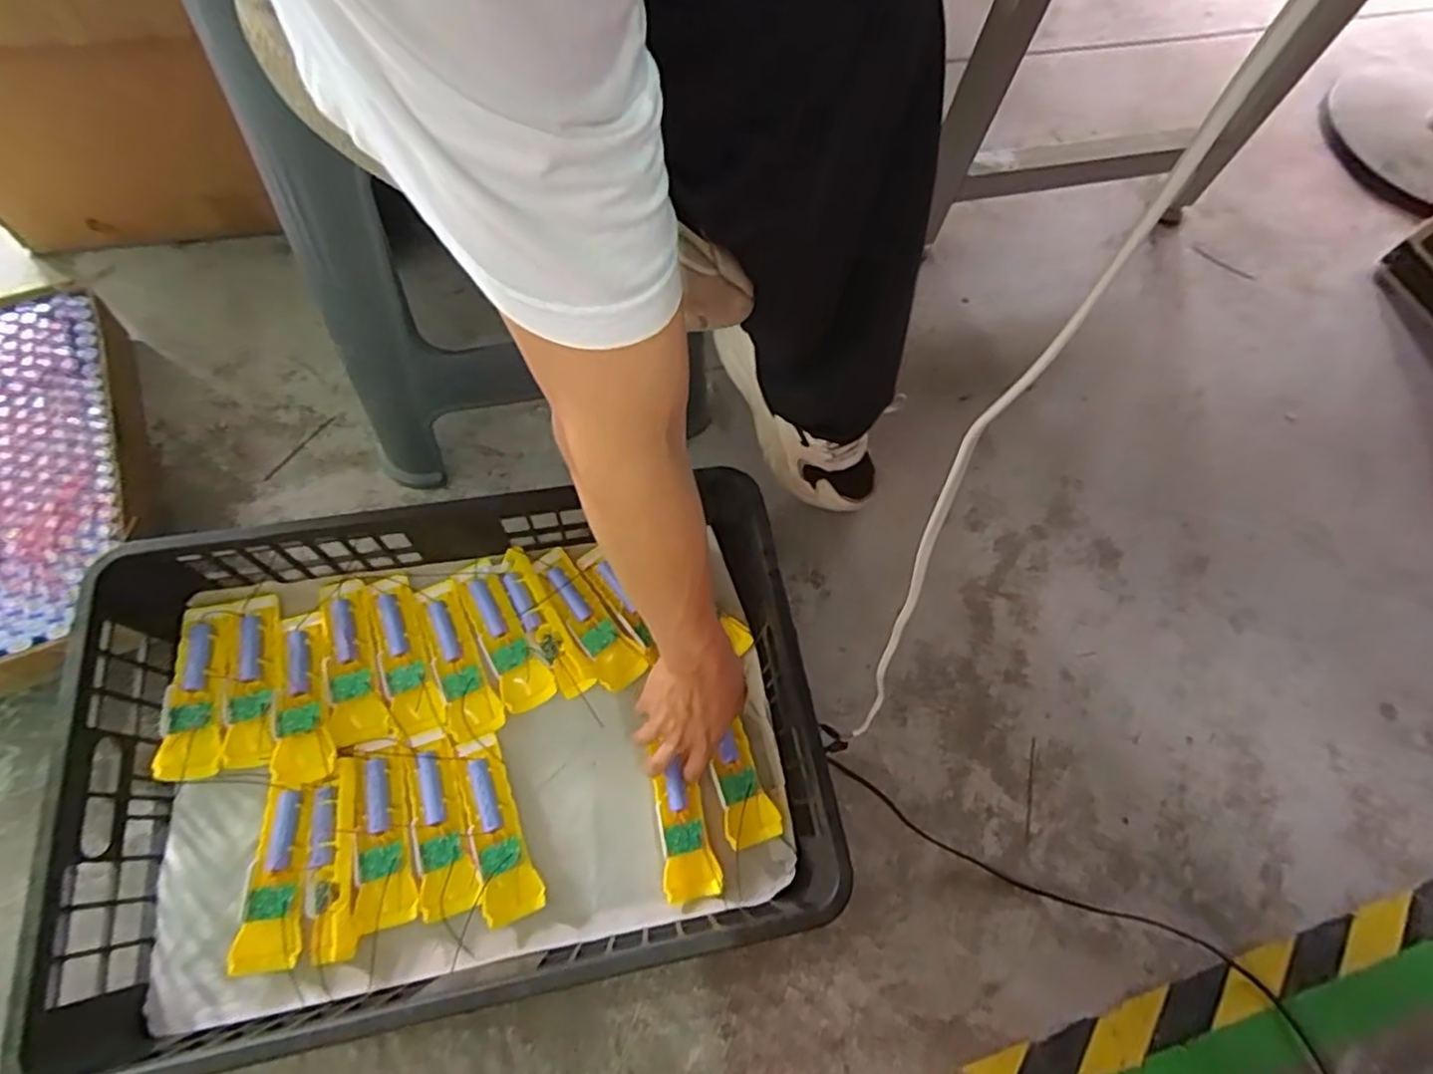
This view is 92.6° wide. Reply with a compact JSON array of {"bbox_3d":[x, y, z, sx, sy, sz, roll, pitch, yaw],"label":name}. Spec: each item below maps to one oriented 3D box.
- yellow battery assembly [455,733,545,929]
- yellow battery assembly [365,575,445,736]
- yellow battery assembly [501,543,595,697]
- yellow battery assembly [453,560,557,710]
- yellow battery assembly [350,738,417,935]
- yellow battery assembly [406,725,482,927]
[{"bbox_3d":[-0.198,0.260,0.620,0.050,0.028,0.160,-16,67,-14],"label":"yellow battery assembly"},{"bbox_3d":[-0.309,0.108,0.668,0.045,0.031,0.165,-18,68,-13],"label":"yellow battery assembly"},{"bbox_3d":[-0.177,0.083,0.696,0.041,0.035,0.164,-29,71,-17],"label":"yellow battery assembly"},{"bbox_3d":[-0.216,0.097,0.695,0.047,0.024,0.159,-23,69,-15],"label":"yellow battery assembly"},{"bbox_3d":[-0.294,0.257,0.602,0.045,0.018,0.154,-10,66,-9],"label":"yellow battery assembly"},{"bbox_3d":[-0.247,0.254,0.616,0.047,0.024,0.155,-13,67,-11],"label":"yellow battery assembly"}]

